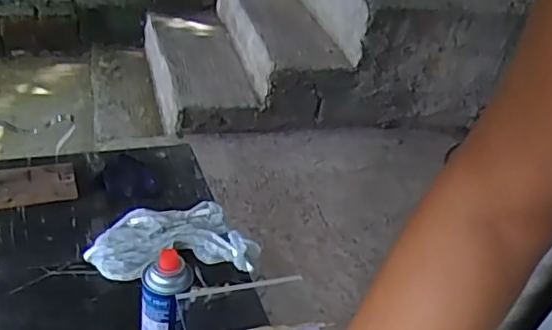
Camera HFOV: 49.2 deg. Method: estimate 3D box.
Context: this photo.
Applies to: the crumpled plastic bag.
[{"bbox_3d":[-0.180,0.131,1.063,0.290,0.051,0.126,-1,34,-17],"label":"crumpled plastic bag"}]

